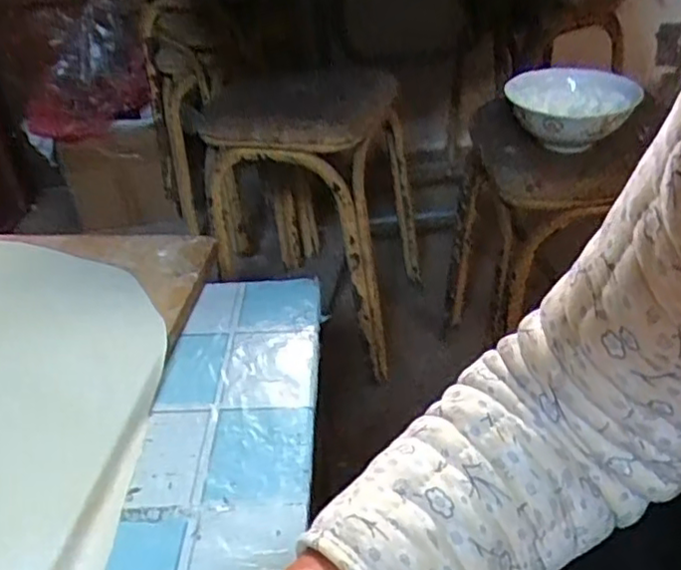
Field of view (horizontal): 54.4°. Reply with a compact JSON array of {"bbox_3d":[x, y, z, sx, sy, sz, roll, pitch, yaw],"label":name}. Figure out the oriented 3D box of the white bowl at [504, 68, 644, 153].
[{"bbox_3d":[0.282,-0.211,0.795,0.136,0.058,0.136,-5,37,3],"label":"white bowl"}]

